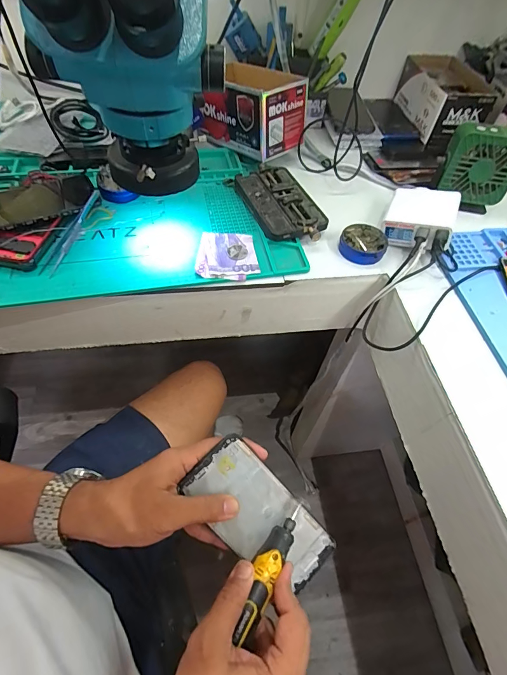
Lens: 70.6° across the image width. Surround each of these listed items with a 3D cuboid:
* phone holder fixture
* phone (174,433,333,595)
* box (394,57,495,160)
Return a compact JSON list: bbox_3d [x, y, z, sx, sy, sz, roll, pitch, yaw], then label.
[{"bbox_3d":[0.040,-0.198,0.516,0.091,0.023,0.166,-17,58,-15],"label":"phone holder fixture"},{"bbox_3d":[0.010,0.174,0.343,0.071,0.006,0.161,-43,101,-16],"label":"phone"},{"bbox_3d":[0.362,-0.454,0.682,0.123,0.072,0.202,-1,56,-5],"label":"box"}]

